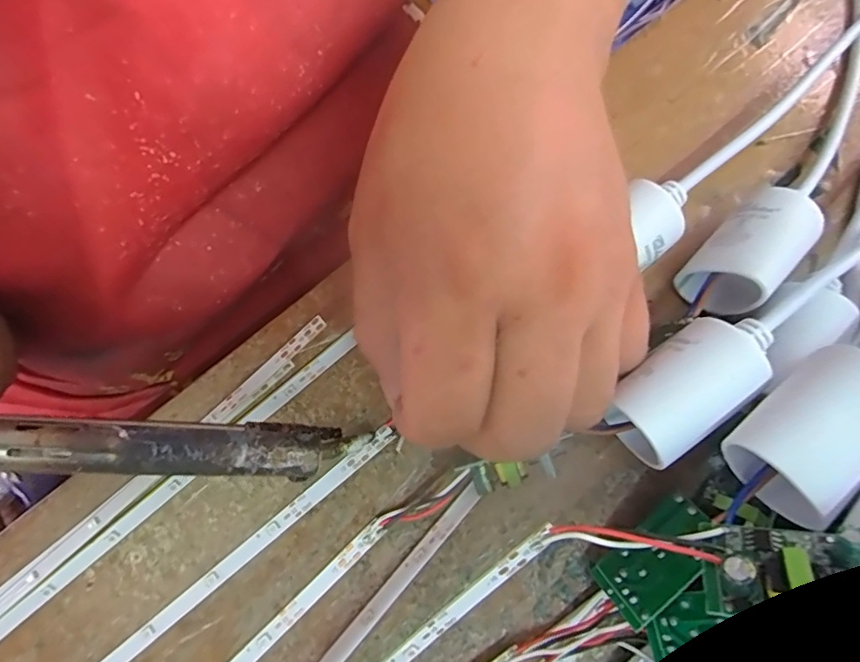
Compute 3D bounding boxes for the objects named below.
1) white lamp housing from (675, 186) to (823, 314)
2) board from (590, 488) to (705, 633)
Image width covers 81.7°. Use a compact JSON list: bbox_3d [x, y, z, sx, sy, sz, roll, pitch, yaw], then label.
[{"bbox_3d":[0.111,-0.027,0.176,0.024,0.034,0.047,43,80,12],"label":"white lamp housing"},{"bbox_3d":[0.069,0.069,0.151,0.038,0.004,0.021,-47,39,9],"label":"board"}]

